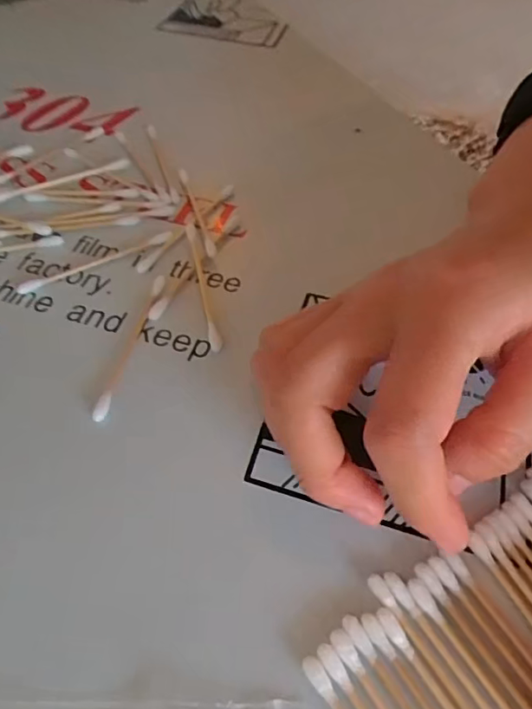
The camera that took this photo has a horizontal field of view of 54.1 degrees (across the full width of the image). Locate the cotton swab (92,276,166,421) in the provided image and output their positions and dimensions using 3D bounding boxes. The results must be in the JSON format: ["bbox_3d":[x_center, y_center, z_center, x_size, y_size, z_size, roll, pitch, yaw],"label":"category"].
[{"bbox_3d":[-0.053,-0.006,0.206,0.006,0.004,0.072,9,54,7],"label":"cotton swab"}]

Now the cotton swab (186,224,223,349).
[{"bbox_3d":[-0.028,-0.034,0.226,0.005,0.006,0.078,-11,54,-7],"label":"cotton swab"}]

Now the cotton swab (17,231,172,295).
[{"bbox_3d":[-0.076,-0.042,0.234,0.071,0.004,0.006,-23,57,-16],"label":"cotton swab"}]

